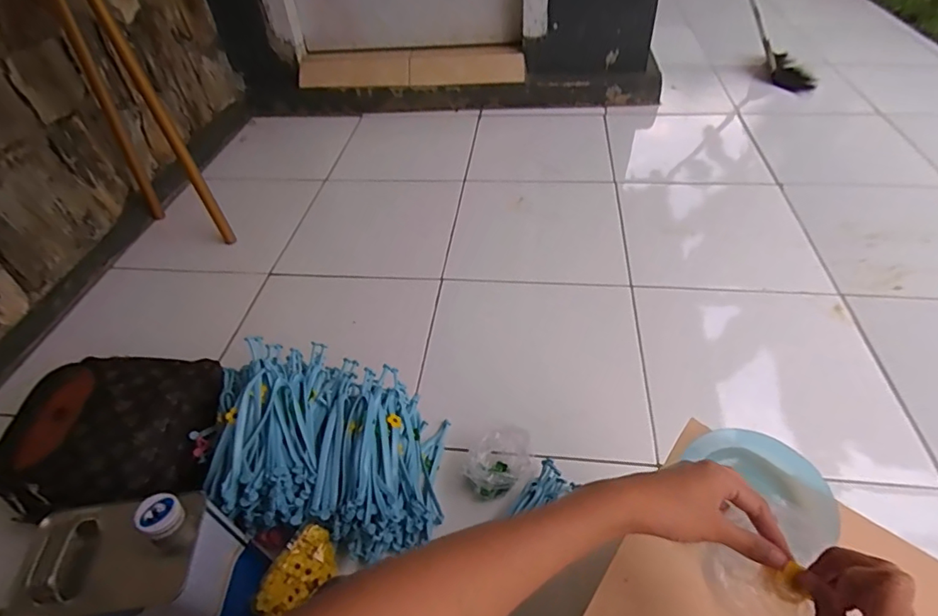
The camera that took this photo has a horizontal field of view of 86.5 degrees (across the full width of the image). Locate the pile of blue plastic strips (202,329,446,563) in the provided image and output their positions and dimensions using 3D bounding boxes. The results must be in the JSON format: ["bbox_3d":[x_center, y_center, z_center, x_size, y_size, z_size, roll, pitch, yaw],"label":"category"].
[{"bbox_3d":[-0.200,0.198,0.725,0.346,0.099,0.269,15,60,-14],"label":"pile of blue plastic strips"}]

